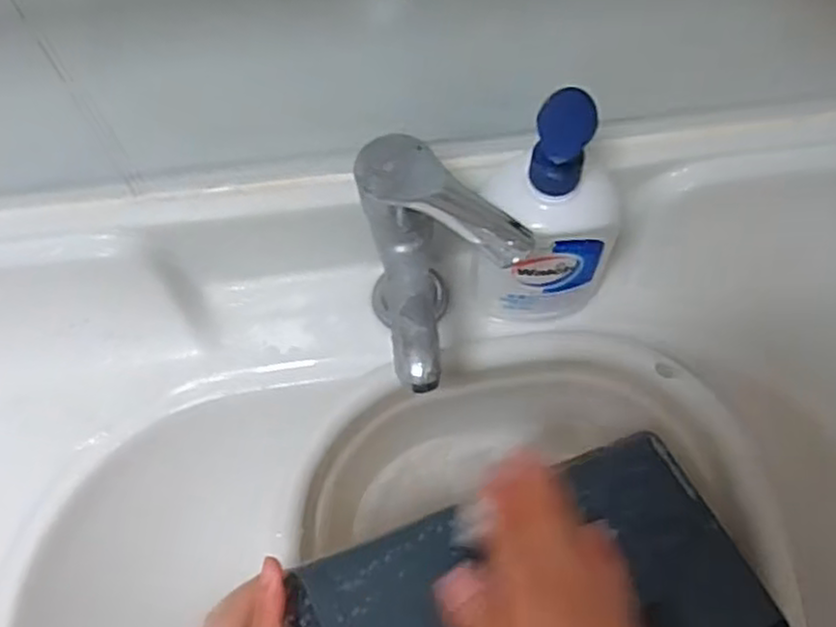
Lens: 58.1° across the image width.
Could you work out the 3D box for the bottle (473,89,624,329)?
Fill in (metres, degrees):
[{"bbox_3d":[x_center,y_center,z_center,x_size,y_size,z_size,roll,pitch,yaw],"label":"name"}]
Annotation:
[{"bbox_3d":[0.086,-0.053,0.486,0.093,0.204,0.050,5,64,4],"label":"bottle"}]

